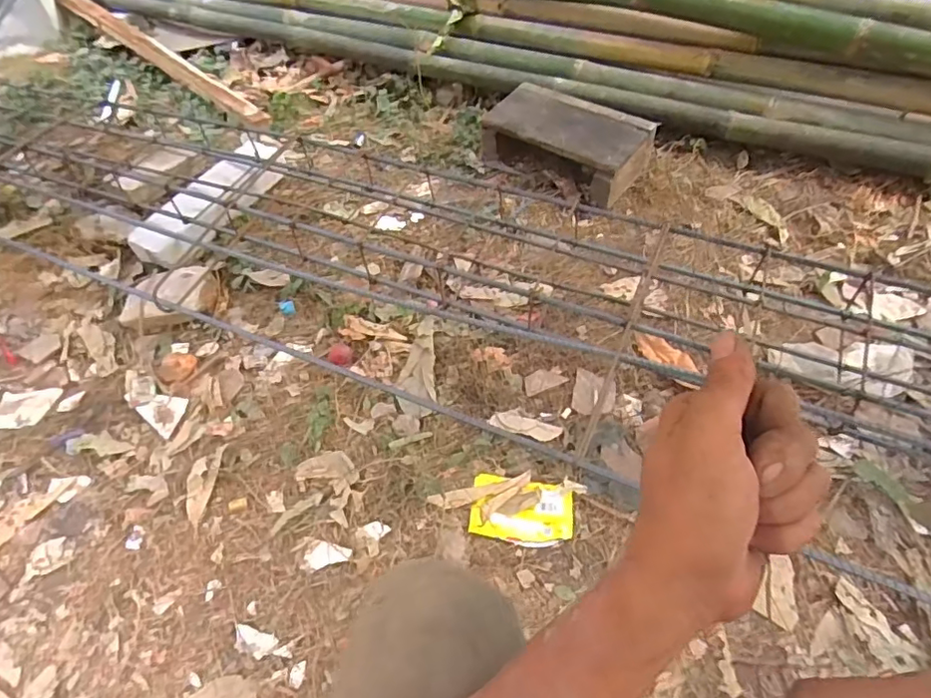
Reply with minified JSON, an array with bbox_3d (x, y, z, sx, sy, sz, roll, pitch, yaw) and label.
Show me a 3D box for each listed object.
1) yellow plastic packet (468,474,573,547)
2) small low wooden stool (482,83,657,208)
[{"bbox_3d":[0.083,0.238,0.831,0.145,0.009,0.096,7,52,7],"label":"yellow plastic packet"},{"bbox_3d":[0.225,-0.477,1.274,0.350,0.129,0.195,30,59,23],"label":"small low wooden stool"}]

